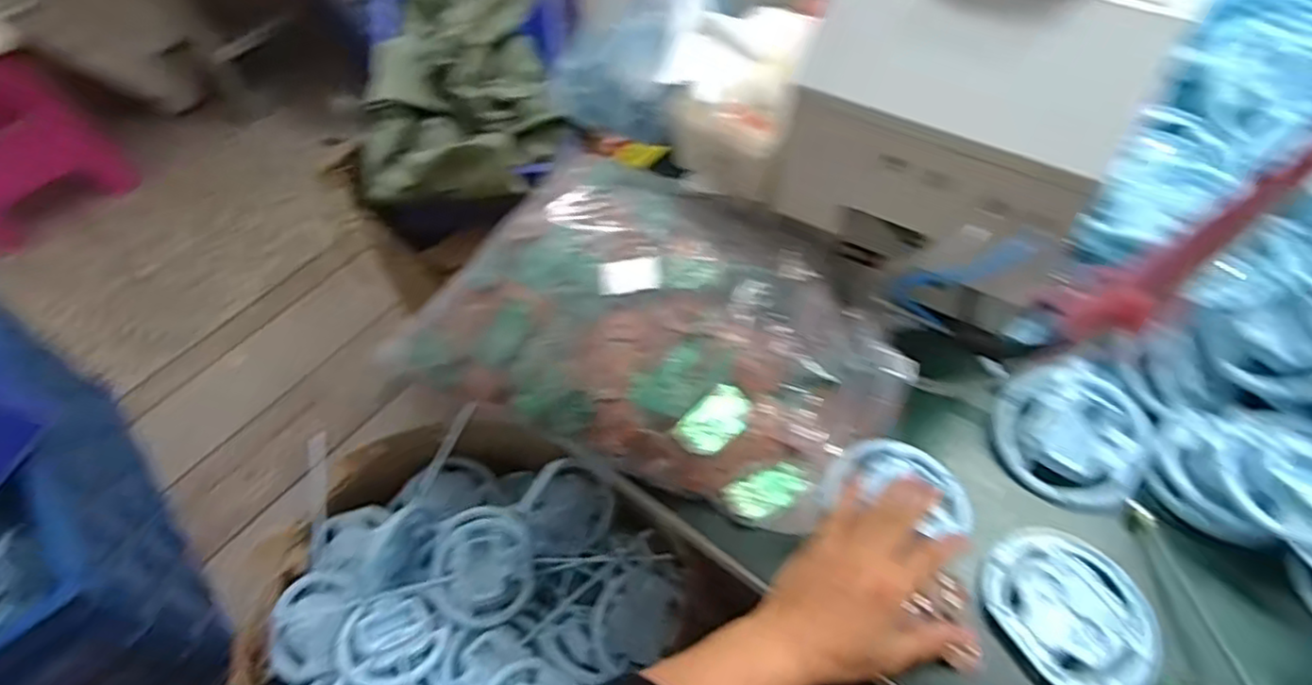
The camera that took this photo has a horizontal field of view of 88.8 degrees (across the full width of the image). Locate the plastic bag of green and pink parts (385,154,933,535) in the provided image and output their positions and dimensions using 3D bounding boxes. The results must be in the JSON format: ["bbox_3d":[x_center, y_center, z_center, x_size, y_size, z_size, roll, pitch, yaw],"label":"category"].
[{"bbox_3d":[0.007,-0.009,0.555,0.364,0.116,0.249,26,59,19],"label":"plastic bag of green and pink parts"}]

